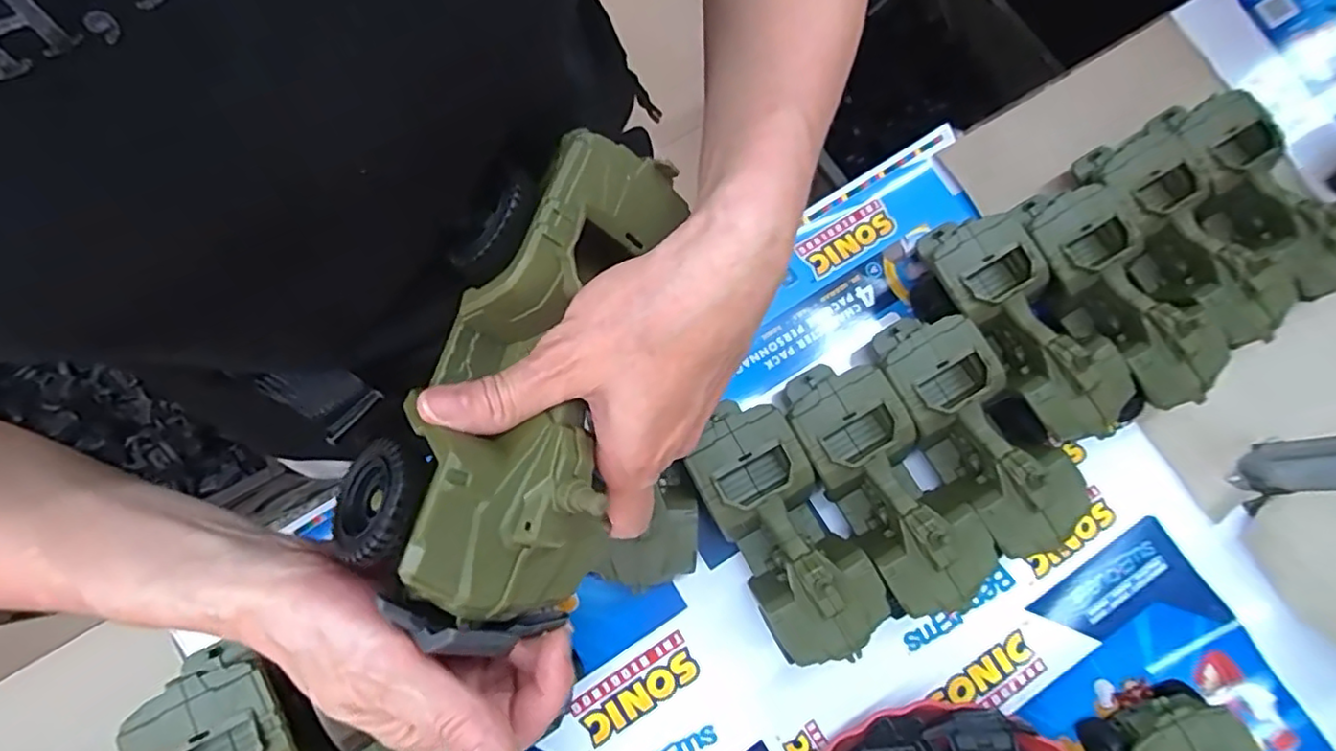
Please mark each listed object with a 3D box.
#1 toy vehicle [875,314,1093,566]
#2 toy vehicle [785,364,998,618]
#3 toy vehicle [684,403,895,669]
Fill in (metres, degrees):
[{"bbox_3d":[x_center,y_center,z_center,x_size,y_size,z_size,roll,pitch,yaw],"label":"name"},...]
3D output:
[{"bbox_3d":[0.227,0.040,0.486,0.084,0.079,0.184,-30,81,-7],"label":"toy vehicle"},{"bbox_3d":[0.154,0.078,0.476,0.086,0.079,0.192,-29,81,-7],"label":"toy vehicle"},{"bbox_3d":[0.080,0.111,0.466,0.080,0.082,0.176,-27,80,-7],"label":"toy vehicle"}]

